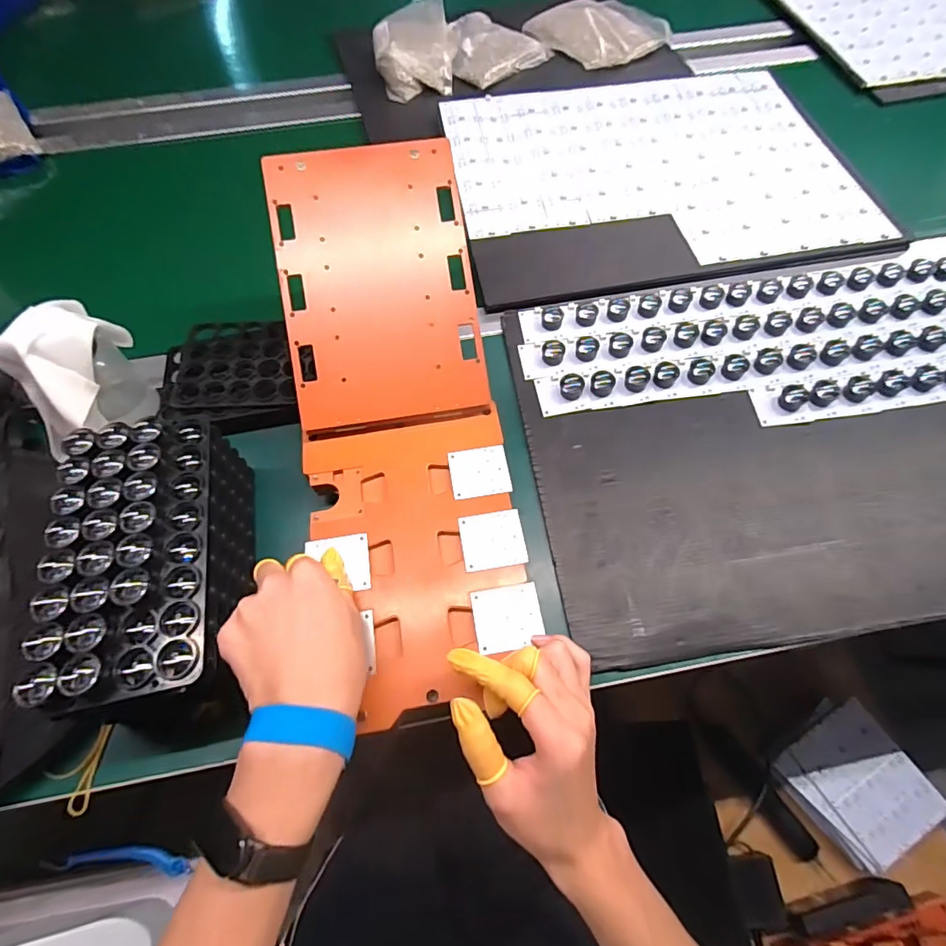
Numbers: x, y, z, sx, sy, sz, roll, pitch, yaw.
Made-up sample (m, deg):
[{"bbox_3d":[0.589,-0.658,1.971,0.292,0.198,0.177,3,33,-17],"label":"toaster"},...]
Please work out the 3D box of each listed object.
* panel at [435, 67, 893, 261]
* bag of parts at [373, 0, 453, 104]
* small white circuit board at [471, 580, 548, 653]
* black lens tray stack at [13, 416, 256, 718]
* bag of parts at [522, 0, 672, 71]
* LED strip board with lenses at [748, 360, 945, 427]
[{"bbox_3d":[0.214,-0.385,0.633,0.469,0.016,0.342,-7,63,-1],"label":"panel"},{"bbox_3d":[-0.089,-0.623,0.739,0.112,0.049,0.171,-6,63,-1],"label":"bag of parts"},{"bbox_3d":[0.025,0.103,0.362,0.048,0.004,0.043,-10,63,-3],"label":"small white circuit board"},{"bbox_3d":[-0.223,0.064,0.366,0.096,0.099,0.193,-12,63,-4],"label":"black lens tray stack"},{"bbox_3d":[0.199,-0.681,0.774,0.176,0.030,0.163,-28,65,-11],"label":"bag of parts"},{"bbox_3d":[0.397,-0.083,0.474,0.264,0.016,0.047,-6,63,-1],"label":"LED strip board with lenses"}]

